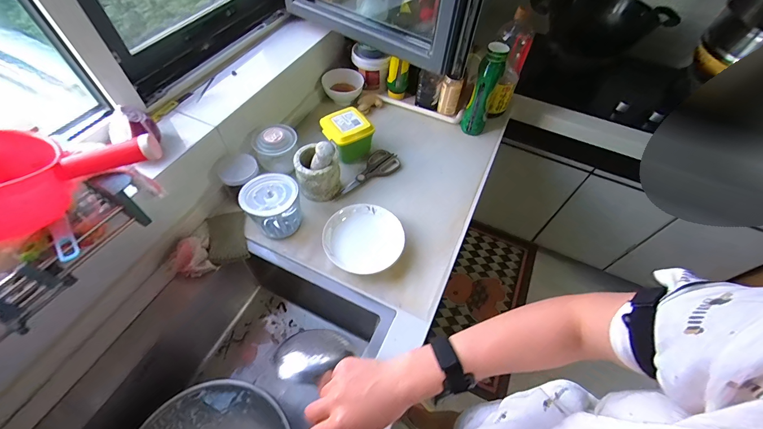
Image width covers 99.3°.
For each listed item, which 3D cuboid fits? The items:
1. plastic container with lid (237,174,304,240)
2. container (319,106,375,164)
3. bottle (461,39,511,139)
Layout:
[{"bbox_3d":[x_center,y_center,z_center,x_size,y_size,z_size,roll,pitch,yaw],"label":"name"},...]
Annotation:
[{"bbox_3d":[-0.236,-0.015,0.713,0.108,0.112,0.091,-4,56,-6],"label":"plastic container with lid"},{"bbox_3d":[-0.093,-0.210,0.880,0.111,0.103,0.107,-30,62,-22],"label":"container"},{"bbox_3d":[0.288,-0.343,0.927,0.067,0.269,0.058,22,57,12],"label":"bottle"}]

